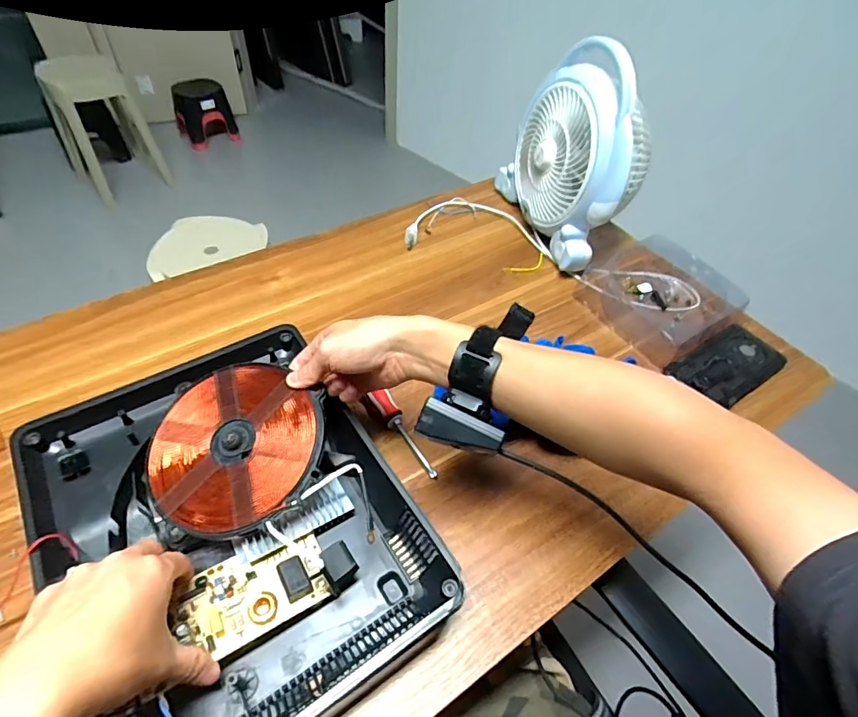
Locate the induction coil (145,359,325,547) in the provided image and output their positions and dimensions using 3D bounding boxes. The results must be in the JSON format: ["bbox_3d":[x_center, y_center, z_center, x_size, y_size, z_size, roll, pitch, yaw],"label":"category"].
[{"bbox_3d":[-0.171,0.076,0.421,0.154,0.007,0.151,-3,62,6],"label":"induction coil"}]

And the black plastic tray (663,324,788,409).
[{"bbox_3d":[0.382,0.008,0.604,0.162,0.022,0.080,-24,70,-25],"label":"black plastic tray"}]

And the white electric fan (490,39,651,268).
[{"bbox_3d":[0.220,-0.302,0.704,0.117,0.258,0.249,-14,53,-16],"label":"white electric fan"}]

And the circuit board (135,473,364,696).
[{"bbox_3d":[-0.123,0.168,0.386,0.150,0.035,0.080,-28,58,-23],"label":"circuit board"}]

